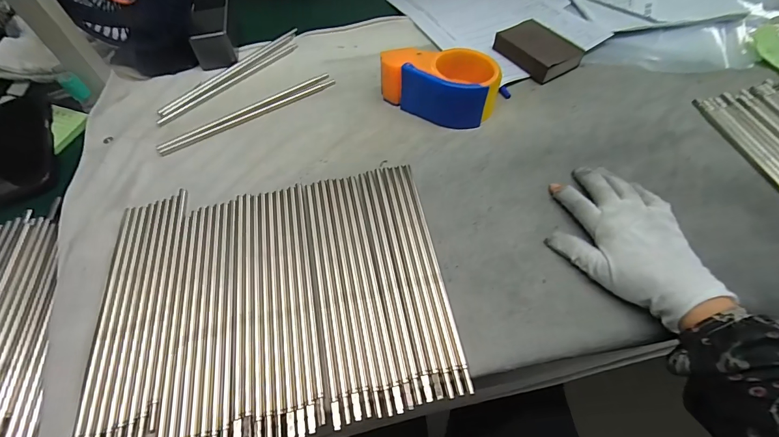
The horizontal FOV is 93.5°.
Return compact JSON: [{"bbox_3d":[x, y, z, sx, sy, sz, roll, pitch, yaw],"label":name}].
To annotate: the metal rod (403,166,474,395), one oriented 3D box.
[{"bbox_3d":[0.041,0.036,0.342,0.006,0.004,0.233,-10,56,-3],"label":"metal rod"}]

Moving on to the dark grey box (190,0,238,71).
[{"bbox_3d":[-0.258,-0.286,0.542,0.057,0.057,0.130,-13,56,-5],"label":"dark grey box"}]

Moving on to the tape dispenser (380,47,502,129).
[{"bbox_3d":[0.061,-0.166,0.442,0.137,0.056,0.082,25,61,19],"label":"tape dispenser"}]

